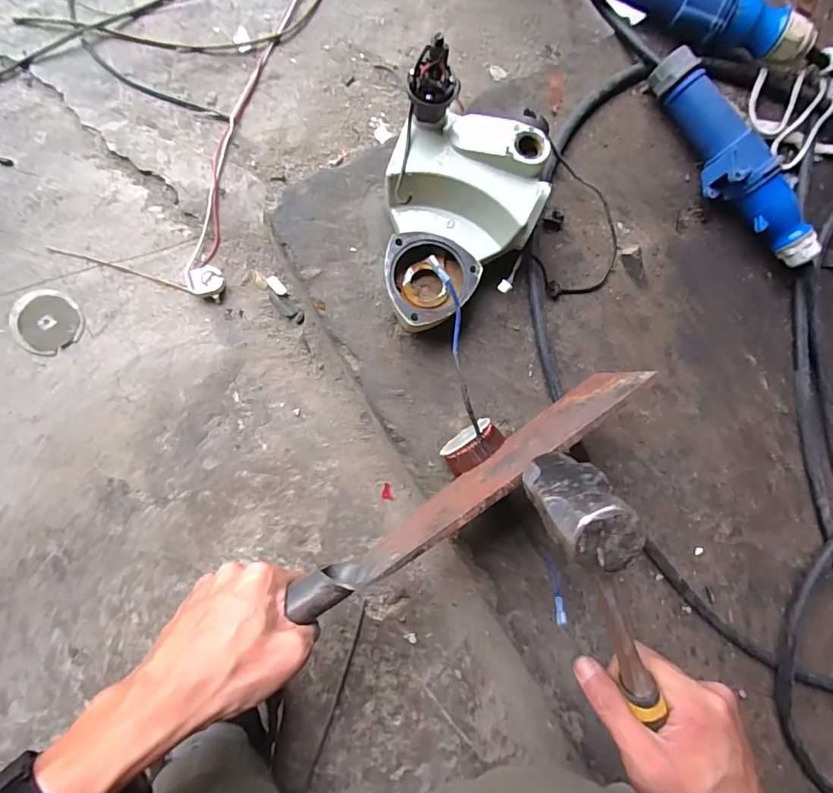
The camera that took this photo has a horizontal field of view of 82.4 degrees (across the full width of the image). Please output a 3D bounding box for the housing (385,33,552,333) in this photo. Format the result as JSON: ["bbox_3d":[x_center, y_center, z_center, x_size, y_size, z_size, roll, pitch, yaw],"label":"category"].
[{"bbox_3d":[0.040,-0.150,0.399,0.132,0.095,0.188,5,87,-8],"label":"housing"}]

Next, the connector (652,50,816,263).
[{"bbox_3d":[0.314,-0.231,0.480,0.058,0.052,0.242,-41,94,-8],"label":"connector"}]

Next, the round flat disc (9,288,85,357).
[{"bbox_3d":[-0.329,-0.067,0.423,0.055,0.005,0.053,0,88,-9],"label":"round flat disc"}]

